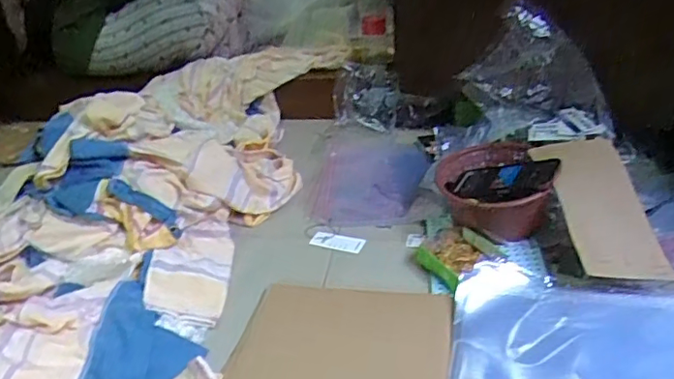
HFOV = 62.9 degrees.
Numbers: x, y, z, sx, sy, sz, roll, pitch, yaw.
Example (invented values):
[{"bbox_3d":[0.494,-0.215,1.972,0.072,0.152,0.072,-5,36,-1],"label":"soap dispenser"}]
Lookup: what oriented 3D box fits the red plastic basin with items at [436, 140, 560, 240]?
[{"bbox_3d":[0.250,-0.006,0.898,0.165,0.095,0.184,-4,29,3],"label":"red plastic basin with items"}]

